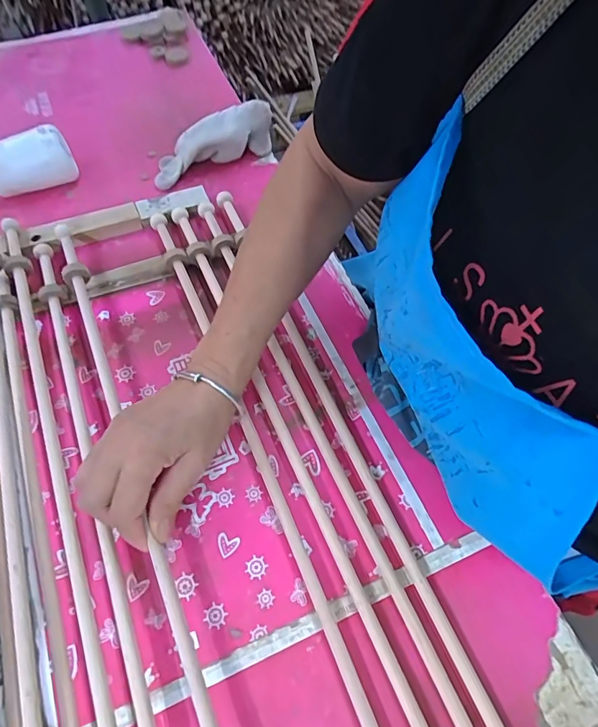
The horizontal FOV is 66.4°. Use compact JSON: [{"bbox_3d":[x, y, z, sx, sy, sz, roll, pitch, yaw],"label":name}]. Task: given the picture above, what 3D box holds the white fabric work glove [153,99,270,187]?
[{"bbox_3d":[-0.108,-0.280,0.570,0.162,0.050,0.048,-19,61,-12],"label":"white fabric work glove"}]

